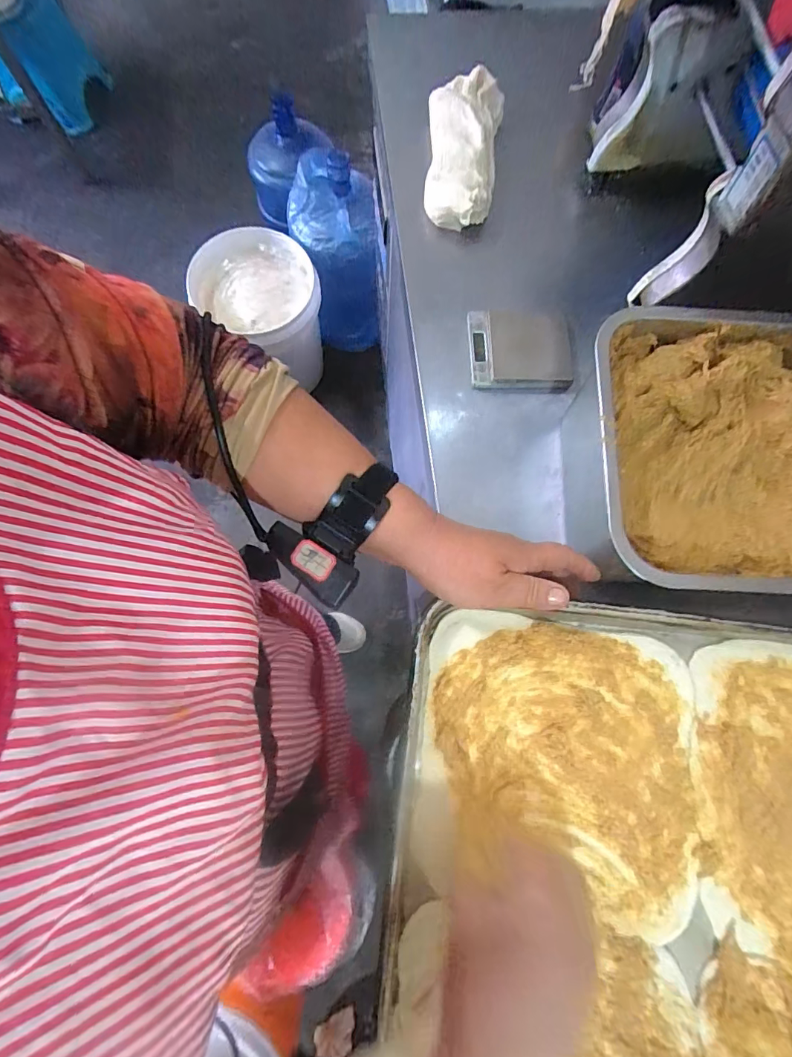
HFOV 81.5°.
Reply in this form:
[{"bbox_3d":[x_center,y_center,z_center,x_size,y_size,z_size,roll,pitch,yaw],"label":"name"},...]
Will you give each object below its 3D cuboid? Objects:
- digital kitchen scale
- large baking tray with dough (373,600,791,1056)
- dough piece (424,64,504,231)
[{"bbox_3d":[0.156,-0.222,0.581,0.124,0.025,0.098,2,76,-3],"label":"digital kitchen scale"},{"bbox_3d":[0.184,0.354,0.265,0.395,0.033,0.593,6,75,0],"label":"large baking tray with dough"},{"bbox_3d":[0.092,-0.526,0.636,0.097,0.045,0.242,8,76,-1],"label":"dough piece"}]

